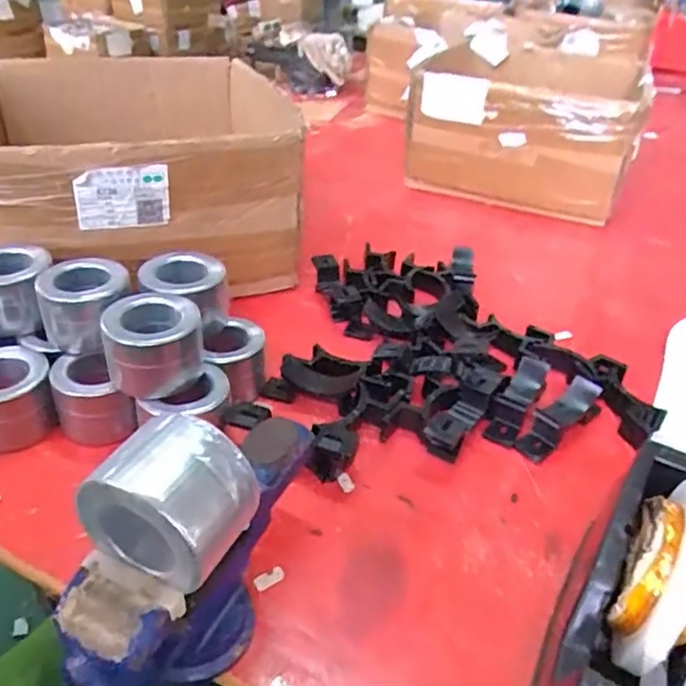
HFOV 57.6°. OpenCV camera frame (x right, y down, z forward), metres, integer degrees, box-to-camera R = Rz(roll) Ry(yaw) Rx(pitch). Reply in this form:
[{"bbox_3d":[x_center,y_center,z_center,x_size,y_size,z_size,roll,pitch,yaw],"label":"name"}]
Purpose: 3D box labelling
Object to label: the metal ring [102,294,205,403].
[{"bbox_3d":[-0.144,0.001,0.477,0.069,0.054,0.068,2,35,-2],"label":"metal ring"}]

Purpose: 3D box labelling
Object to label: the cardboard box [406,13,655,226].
[{"bbox_3d":[0.315,-0.377,1.058,0.328,0.172,0.387,16,37,17],"label":"cardboard box"}]

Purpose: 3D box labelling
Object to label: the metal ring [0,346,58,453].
[{"bbox_3d":[-0.265,0.045,0.492,0.066,0.053,0.067,2,35,-2],"label":"metal ring"}]

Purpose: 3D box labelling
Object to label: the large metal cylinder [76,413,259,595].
[{"bbox_3d":[-0.081,0.071,0.295,0.066,0.060,0.051,15,37,16],"label":"large metal cylinder"}]

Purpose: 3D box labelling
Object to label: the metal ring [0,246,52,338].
[{"bbox_3d":[-0.280,-0.044,0.526,0.066,0.059,0.058,-17,40,-27],"label":"metal ring"}]

